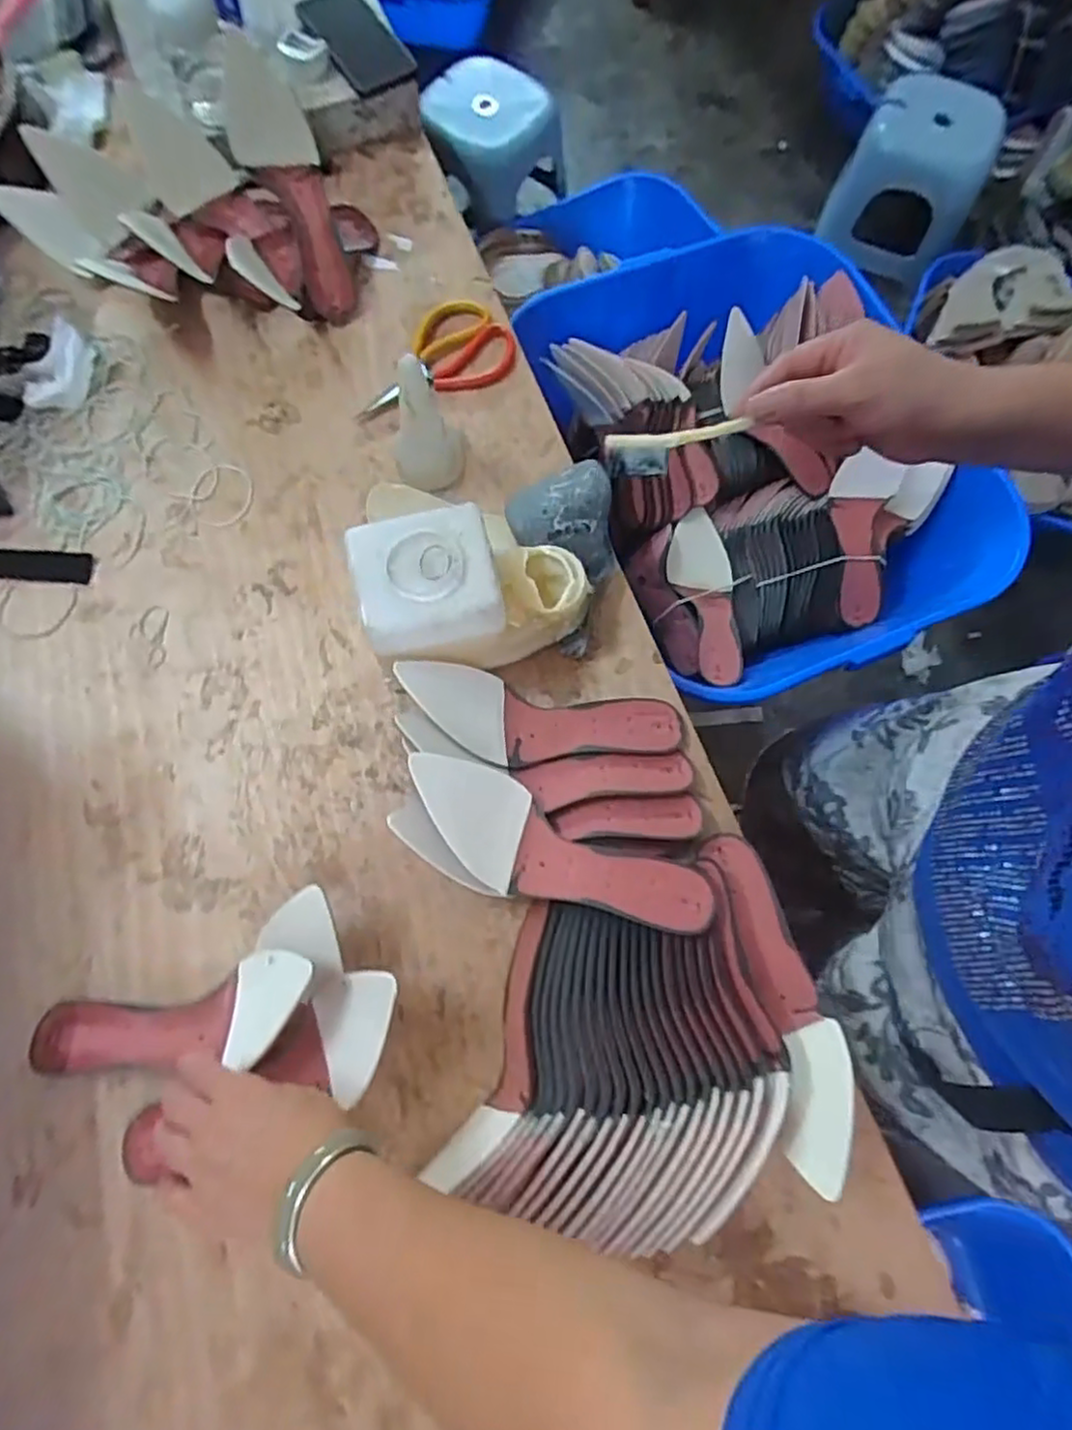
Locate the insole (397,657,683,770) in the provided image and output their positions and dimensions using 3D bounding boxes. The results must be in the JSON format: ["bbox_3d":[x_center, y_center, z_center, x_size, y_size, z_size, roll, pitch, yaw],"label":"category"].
[{"bbox_3d":[0.008,0.005,0.611,0.249,0.071,0.082,8,74,1],"label":"insole"}]

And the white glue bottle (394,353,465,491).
[{"bbox_3d":[-0.105,-0.279,0.662,0.069,0.129,0.057,-9,74,-4],"label":"white glue bottle"}]

